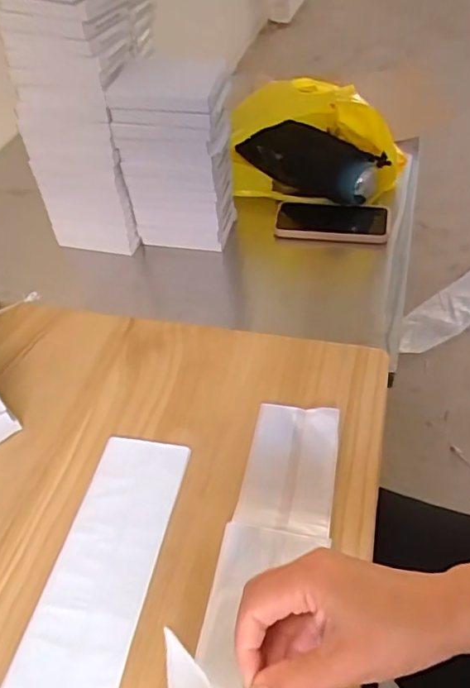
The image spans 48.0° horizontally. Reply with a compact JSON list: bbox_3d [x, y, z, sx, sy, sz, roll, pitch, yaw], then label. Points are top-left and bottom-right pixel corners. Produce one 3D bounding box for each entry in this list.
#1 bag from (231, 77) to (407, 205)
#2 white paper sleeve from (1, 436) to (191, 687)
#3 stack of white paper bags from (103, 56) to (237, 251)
[{"bbox_3d":[0.120,-0.304,0.789,0.260,0.159,0.096,7,49,13],"label":"bag"},{"bbox_3d":[-0.107,0.185,0.417,0.082,0.005,0.248,5,48,12],"label":"white paper sleeve"},{"bbox_3d":[-0.072,-0.242,0.703,0.140,0.241,0.092,10,50,15],"label":"stack of white paper bags"}]

